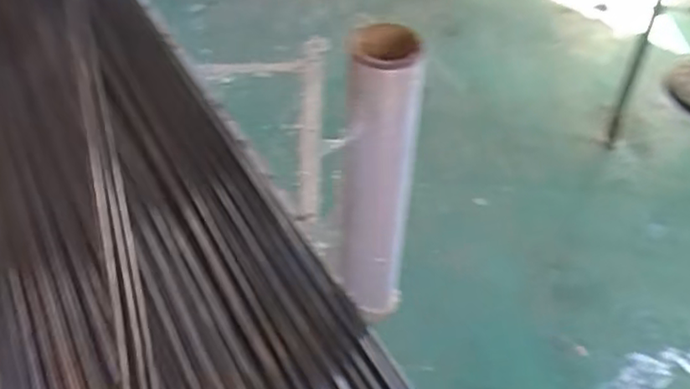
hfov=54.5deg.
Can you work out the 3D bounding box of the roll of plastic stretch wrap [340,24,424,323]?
[{"bbox_3d":[0.042,-0.005,0.944,0.095,0.471,0.104,0,44,0],"label":"roll of plastic stretch wrap"}]

